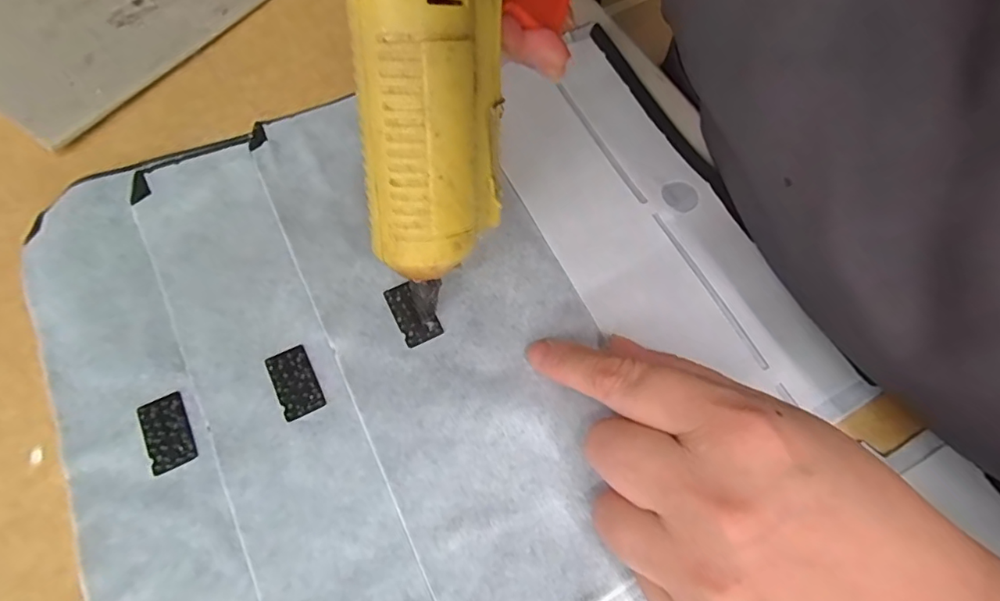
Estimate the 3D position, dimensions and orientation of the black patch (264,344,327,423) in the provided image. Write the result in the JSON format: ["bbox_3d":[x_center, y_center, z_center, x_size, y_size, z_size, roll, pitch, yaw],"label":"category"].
[{"bbox_3d":[-0.082,0.032,0.210,0.016,0.004,0.029,-26,69,-13],"label":"black patch"}]

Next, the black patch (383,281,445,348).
[{"bbox_3d":[-0.037,0.004,0.222,0.015,0.004,0.029,-27,69,-14],"label":"black patch"}]

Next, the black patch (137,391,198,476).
[{"bbox_3d":[-0.128,0.050,0.201,0.016,0.004,0.029,-25,69,-13],"label":"black patch"}]

